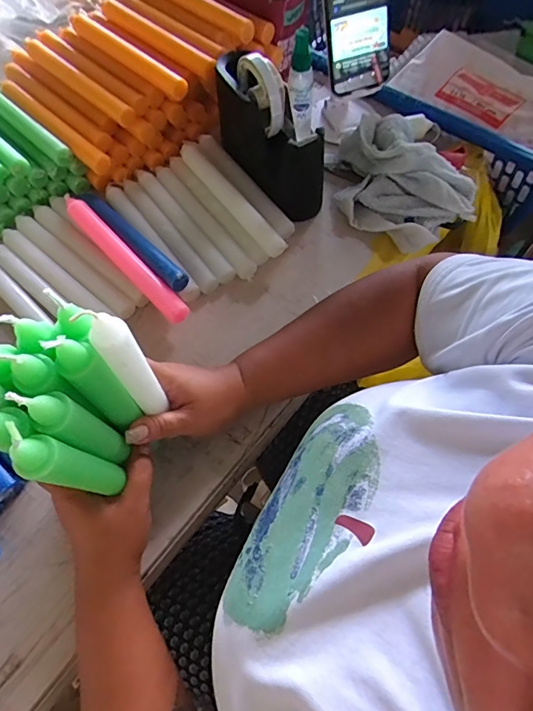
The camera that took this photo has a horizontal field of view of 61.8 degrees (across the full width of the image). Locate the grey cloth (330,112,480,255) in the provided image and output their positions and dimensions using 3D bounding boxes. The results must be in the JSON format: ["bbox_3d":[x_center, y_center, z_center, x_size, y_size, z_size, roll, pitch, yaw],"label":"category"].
[{"bbox_3d":[0.159,-0.214,0.518,0.148,0.057,0.172,-18,65,-6],"label":"grey cloth"}]

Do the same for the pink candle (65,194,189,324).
[{"bbox_3d":[-0.155,-0.106,0.483,0.024,0.024,0.207,-41,70,-15],"label":"pink candle"}]

